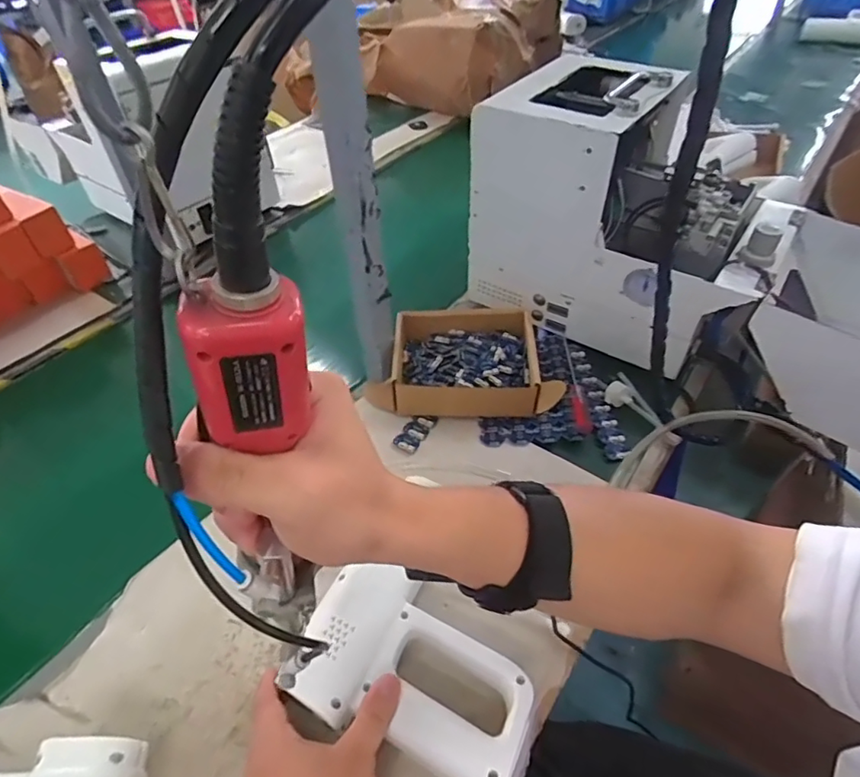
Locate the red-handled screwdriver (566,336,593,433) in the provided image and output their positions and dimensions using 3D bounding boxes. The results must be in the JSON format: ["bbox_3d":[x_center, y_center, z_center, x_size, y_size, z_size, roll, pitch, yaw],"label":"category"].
[{"bbox_3d":[0.175,-0.011,0.651,0.019,0.014,0.158,0,46,3],"label":"red-handled screwdriver"}]

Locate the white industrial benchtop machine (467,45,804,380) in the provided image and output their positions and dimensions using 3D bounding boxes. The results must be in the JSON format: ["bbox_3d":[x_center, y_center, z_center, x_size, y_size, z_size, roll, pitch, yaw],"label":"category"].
[{"bbox_3d":[0.244,-0.210,0.664,0.329,0.267,0.213,25,52,23],"label":"white industrial benchtop machine"}]

